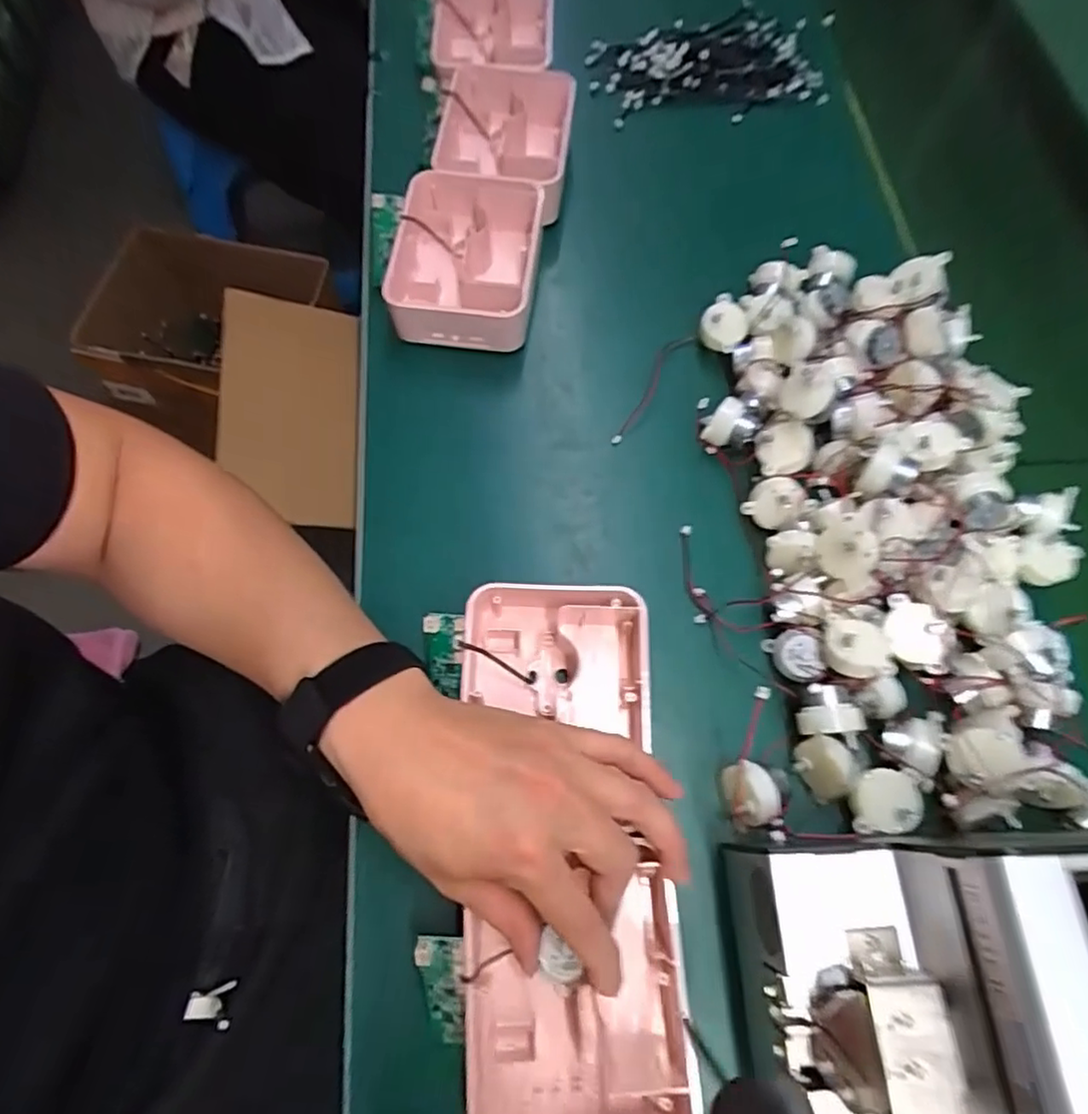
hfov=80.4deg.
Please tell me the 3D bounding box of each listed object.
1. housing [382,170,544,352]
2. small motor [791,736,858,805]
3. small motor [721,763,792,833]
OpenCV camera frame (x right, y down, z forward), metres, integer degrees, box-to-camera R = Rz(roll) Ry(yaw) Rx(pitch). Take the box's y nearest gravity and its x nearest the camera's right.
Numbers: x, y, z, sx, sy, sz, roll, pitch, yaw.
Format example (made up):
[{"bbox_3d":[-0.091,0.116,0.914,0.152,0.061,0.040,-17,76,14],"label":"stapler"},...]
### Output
[{"bbox_3d":[-0.058,-0.219,0.481,0.104,0.051,0.127,6,68,0],"label":"housing"},{"bbox_3d":[0.155,0.116,0.355,0.024,0.028,0.033,-34,73,-13],"label":"small motor"},{"bbox_3d":[0.113,0.131,0.352,0.032,0.037,0.032,1,68,-2],"label":"small motor"}]

